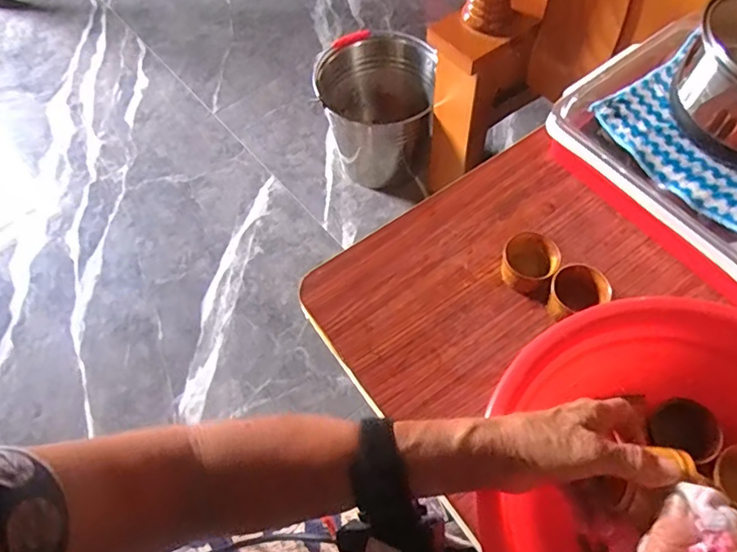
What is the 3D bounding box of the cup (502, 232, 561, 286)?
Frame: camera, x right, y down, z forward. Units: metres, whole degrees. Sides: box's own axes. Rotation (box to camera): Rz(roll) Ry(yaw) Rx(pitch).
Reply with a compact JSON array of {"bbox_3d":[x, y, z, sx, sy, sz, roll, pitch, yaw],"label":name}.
[{"bbox_3d":[0.160,-0.015,0.544,0.052,0.033,0.044,17,63,12],"label":"cup"}]

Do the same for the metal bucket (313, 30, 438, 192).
[{"bbox_3d":[0.016,-0.340,1.161,0.219,0.237,0.220,-1,60,2],"label":"metal bucket"}]

